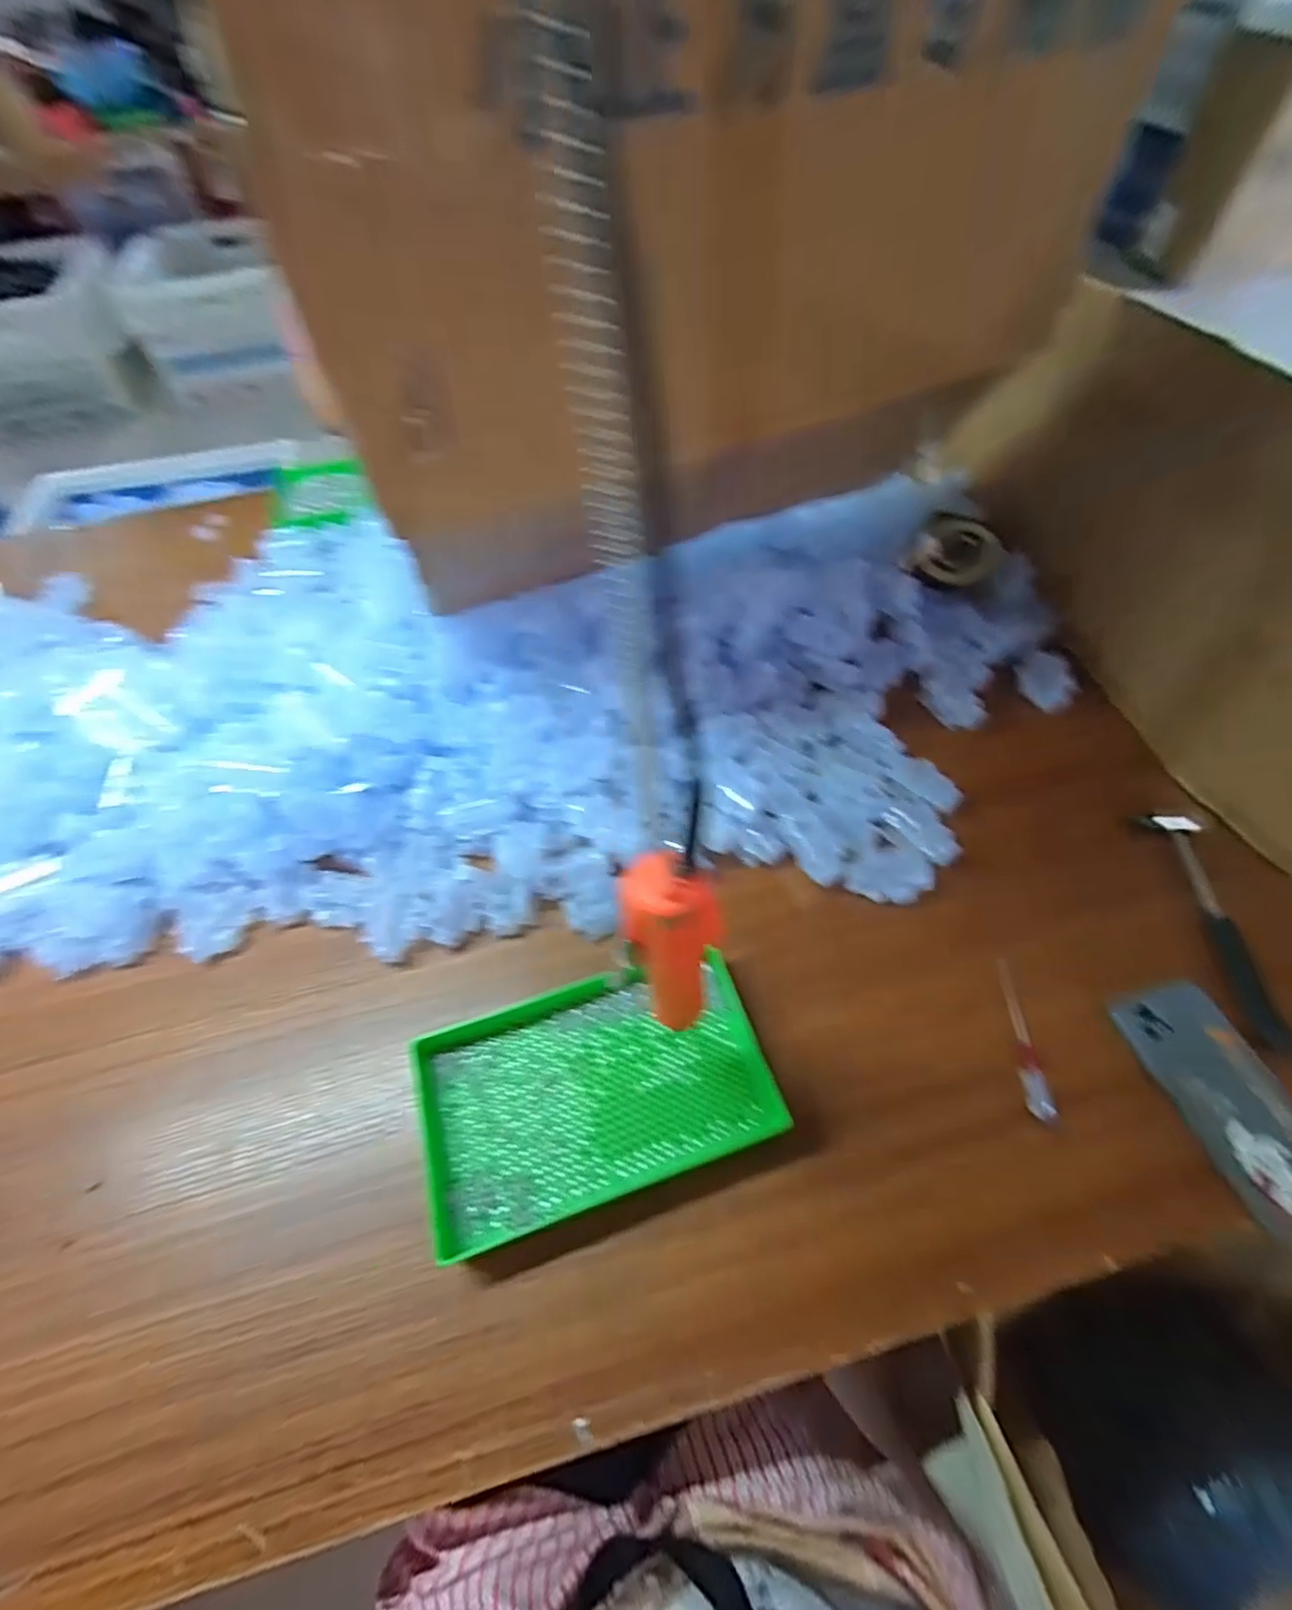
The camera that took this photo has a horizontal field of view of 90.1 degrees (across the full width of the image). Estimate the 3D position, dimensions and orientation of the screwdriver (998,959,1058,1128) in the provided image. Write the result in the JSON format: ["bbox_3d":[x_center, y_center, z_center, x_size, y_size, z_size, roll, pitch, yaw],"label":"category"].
[{"bbox_3d":[0.284,0.174,0.483,0.018,0.010,0.115,3,54,4],"label":"screwdriver"}]

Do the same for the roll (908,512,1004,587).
[{"bbox_3d":[0.350,-0.283,0.733,0.091,0.031,0.091,-3,75,12],"label":"roll"}]

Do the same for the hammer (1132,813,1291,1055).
[{"bbox_3d":[0.468,0.090,0.527,0.059,0.017,0.211,5,56,7],"label":"hammer"}]

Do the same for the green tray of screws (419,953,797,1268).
[{"bbox_3d":[-0.037,0.206,0.479,0.240,0.045,0.148,-17,55,-10],"label":"green tray of screws"}]

